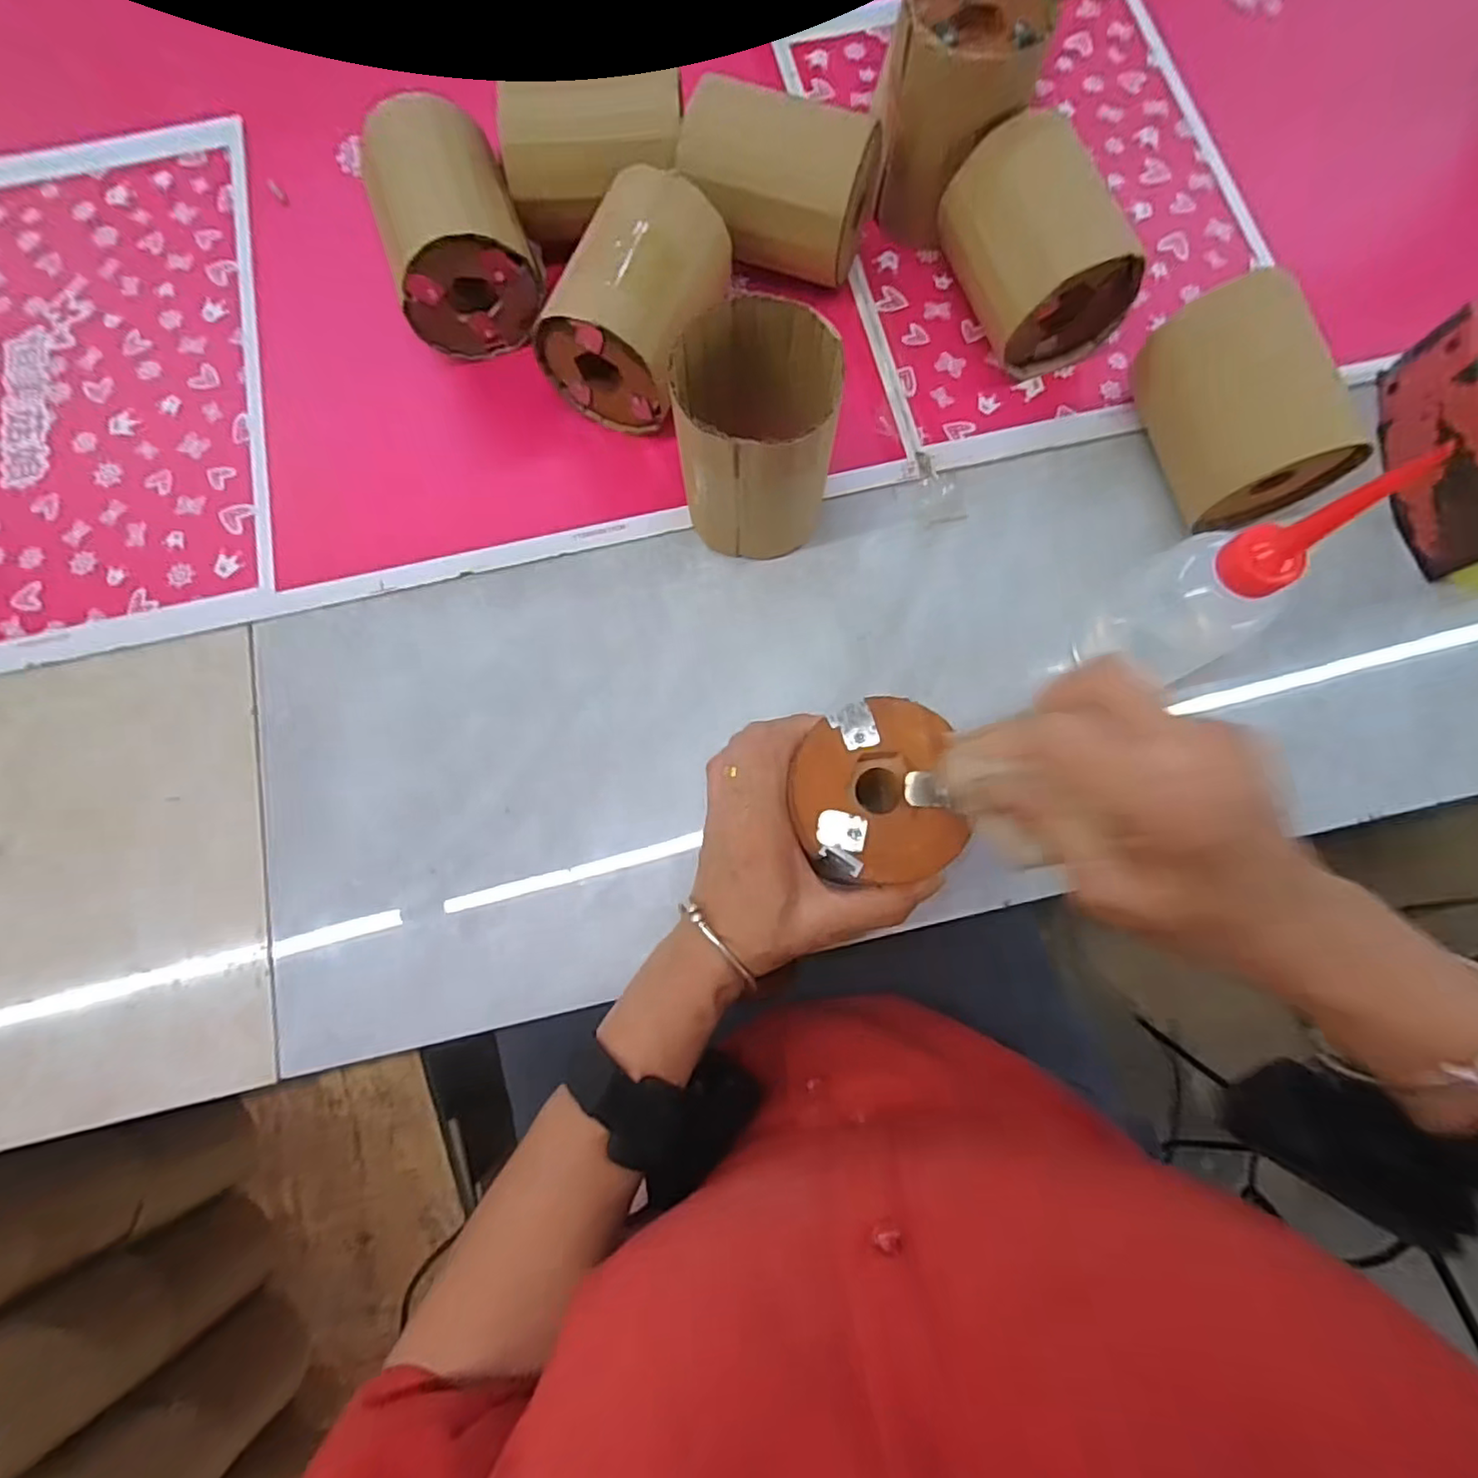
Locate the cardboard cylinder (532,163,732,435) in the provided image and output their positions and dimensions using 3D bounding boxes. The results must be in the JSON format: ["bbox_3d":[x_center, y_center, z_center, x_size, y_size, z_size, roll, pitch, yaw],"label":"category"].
[{"bbox_3d":[-0.059,-0.262,0.388,0.082,0.081,0.107,23,79,6],"label":"cardboard cylinder"}]

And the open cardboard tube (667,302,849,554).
[{"bbox_3d":[0.009,-0.166,0.359,0.079,0.110,0.086,0,77,1],"label":"open cardboard tube"}]

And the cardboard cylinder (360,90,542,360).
[{"bbox_3d":[-0.178,-0.311,0.403,0.086,0.092,0.098,-21,78,-4],"label":"cardboard cylinder"}]

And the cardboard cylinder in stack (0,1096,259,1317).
[{"bbox_3d":[-0.469,0.327,0.463,0.099,0.206,0.087,-16,77,-3],"label":"cardboard cylinder in stack"}]

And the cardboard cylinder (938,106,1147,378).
[{"bbox_3d":[0.182,-0.302,0.393,0.085,0.093,0.113,-17,77,-3],"label":"cardboard cylinder"}]

